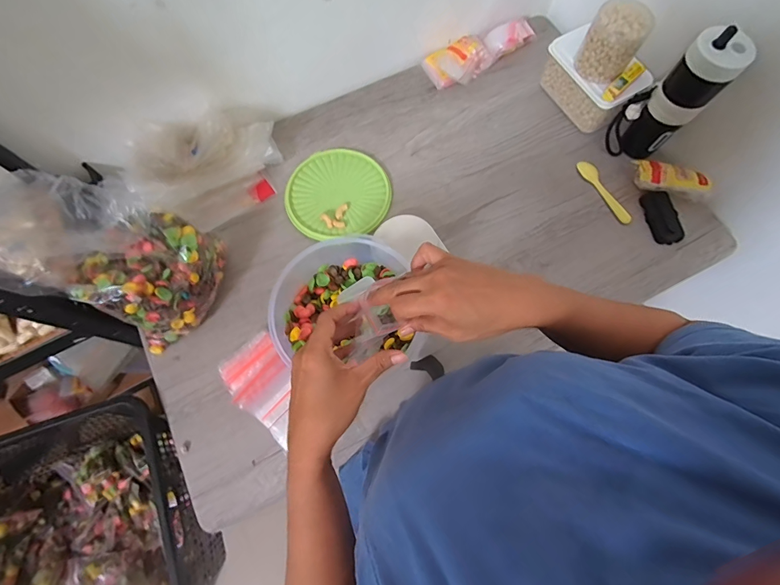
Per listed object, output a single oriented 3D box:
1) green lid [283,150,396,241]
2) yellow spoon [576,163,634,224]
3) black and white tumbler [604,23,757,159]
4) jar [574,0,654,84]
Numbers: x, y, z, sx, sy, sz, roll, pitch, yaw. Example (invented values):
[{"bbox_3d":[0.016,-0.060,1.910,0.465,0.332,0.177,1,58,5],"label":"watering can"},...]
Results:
[{"bbox_3d":[-0.105,-0.205,0.760,0.205,0.016,0.190,0,73,1],"label":"green lid"},{"bbox_3d":[0.431,-0.205,0.760,0.030,0.011,0.155,-27,75,-7],"label":"yellow spoon"},{"bbox_3d":[0.496,-0.341,0.682,0.108,0.237,0.070,36,76,11],"label":"black and white tumbler"},{"bbox_3d":[0.416,-0.475,0.701,0.094,0.103,0.113,31,76,10],"label":"jar"}]

